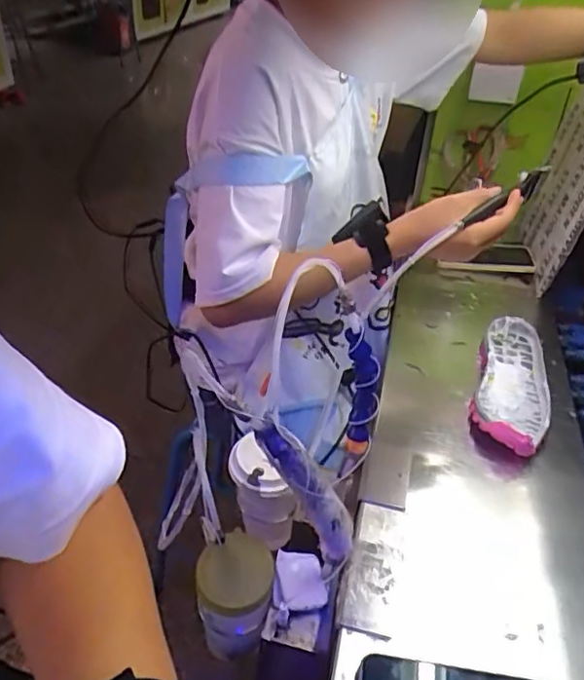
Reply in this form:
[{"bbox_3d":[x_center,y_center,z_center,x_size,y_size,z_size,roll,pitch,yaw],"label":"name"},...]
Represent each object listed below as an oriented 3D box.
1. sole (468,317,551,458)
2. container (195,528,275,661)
[{"bbox_3d":[0.279,0.048,0.727,0.086,0.038,0.231,15,40,14],"label":"sole"},{"bbox_3d":[-0.056,0.253,0.578,0.071,0.098,0.073,2,38,-2],"label":"container"}]

